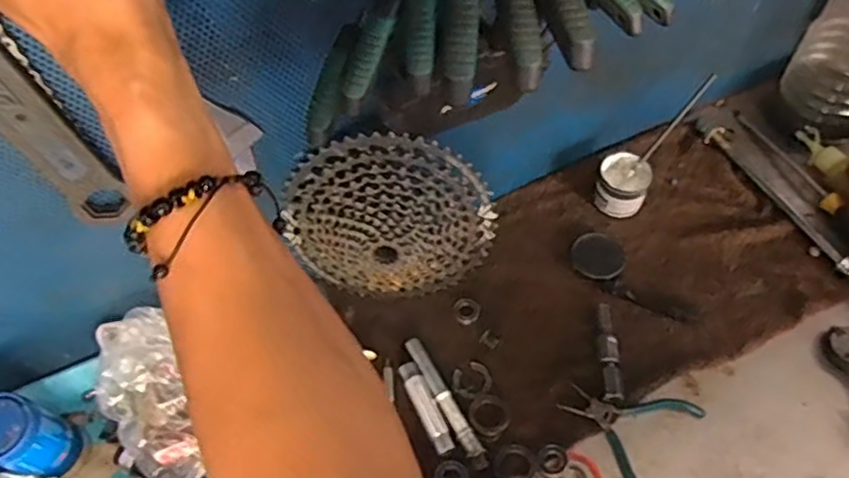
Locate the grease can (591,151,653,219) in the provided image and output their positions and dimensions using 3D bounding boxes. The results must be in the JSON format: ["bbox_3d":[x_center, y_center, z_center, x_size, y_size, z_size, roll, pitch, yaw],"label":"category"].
[{"bbox_3d":[0.214,-0.059,0.703,0.053,0.042,0.053,-2,55,4],"label":"grease can"}]

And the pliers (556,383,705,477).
[{"bbox_3d":[0.179,0.171,0.584,0.110,0.006,0.097,24,61,20],"label":"pliers"}]

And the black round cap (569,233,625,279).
[{"bbox_3d":[0.182,0.017,0.681,0.053,0.008,0.058,-2,55,4],"label":"black round cap"}]

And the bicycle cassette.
[{"bbox_3d":[-0.032,-0.004,0.595,0.190,0.193,0.051,-13,39,9],"label":"bicycle cassette"}]

